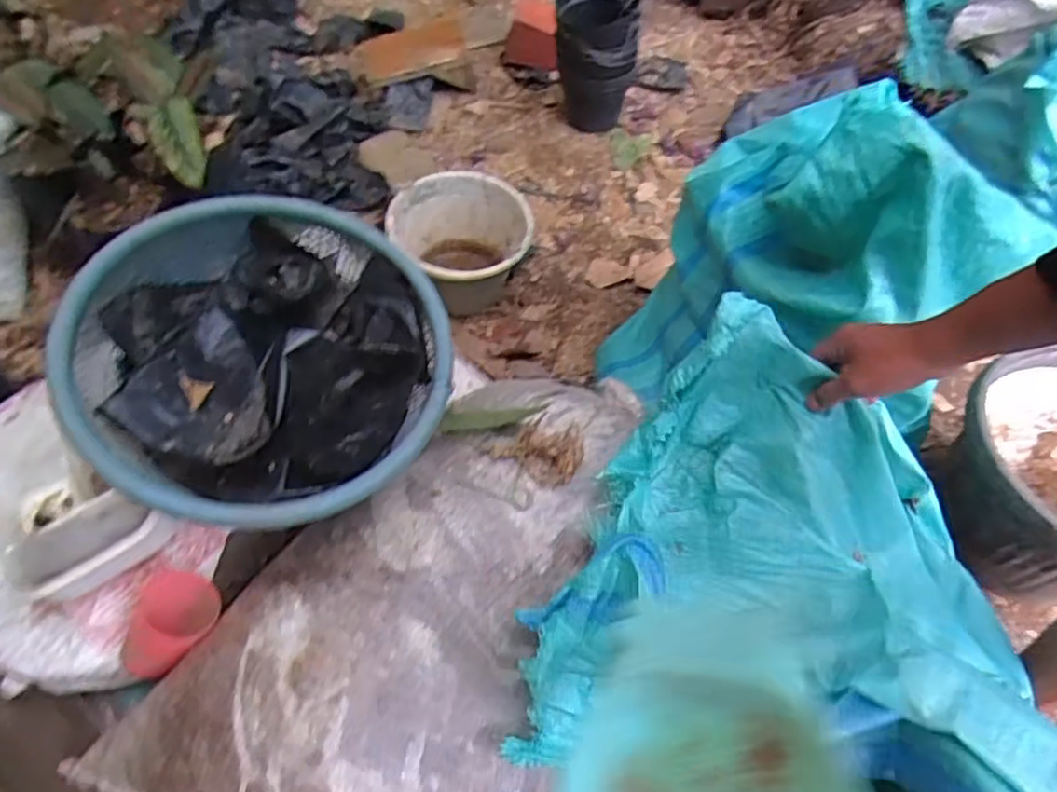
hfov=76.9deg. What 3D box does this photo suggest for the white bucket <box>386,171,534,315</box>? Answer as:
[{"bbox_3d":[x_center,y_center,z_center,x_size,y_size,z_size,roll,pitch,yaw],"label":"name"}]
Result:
[{"bbox_3d":[-0.121,-0.253,1.192,0.233,0.164,0.238,1,56,-2],"label":"white bucket"}]

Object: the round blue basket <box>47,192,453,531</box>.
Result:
[{"bbox_3d":[-0.270,-0.033,0.707,0.355,0.151,0.356,1,56,-2],"label":"round blue basket"}]

